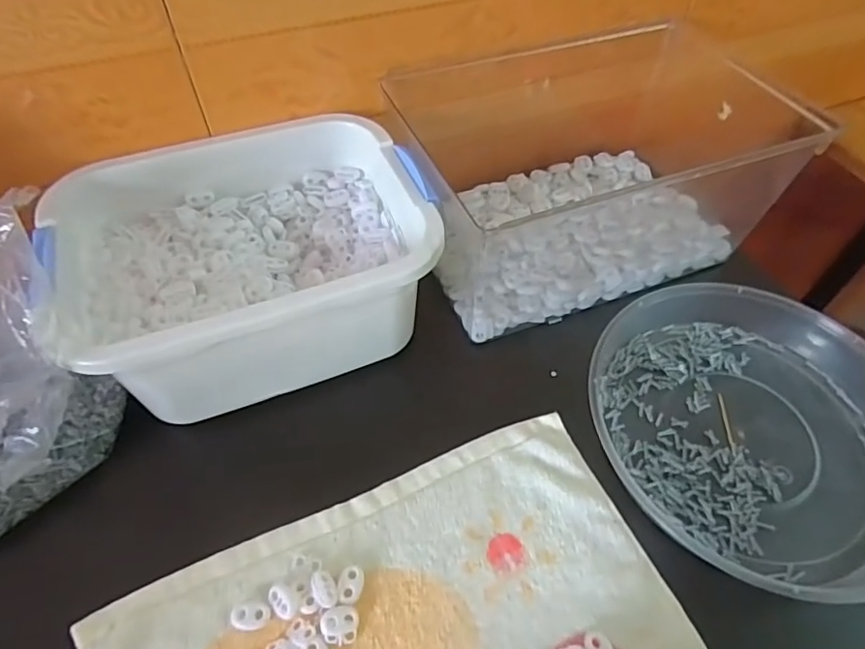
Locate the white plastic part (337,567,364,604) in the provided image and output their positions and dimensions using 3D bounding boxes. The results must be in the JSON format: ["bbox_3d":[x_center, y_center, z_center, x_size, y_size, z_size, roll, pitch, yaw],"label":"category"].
[{"bbox_3d":[-0.050,0.159,0.331,0.014,0.004,0.021,4,53,2],"label":"white plastic part"}]

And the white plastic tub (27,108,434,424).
[{"bbox_3d":[-0.133,-0.053,0.407,0.242,0.101,0.190,-16,55,-13],"label":"white plastic tub"}]

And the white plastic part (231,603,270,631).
[{"bbox_3d":[-0.107,0.173,0.320,0.022,0.005,0.014,-5,53,-4],"label":"white plastic part"}]

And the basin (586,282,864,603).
[{"bbox_3d":[0.236,0.066,0.387,0.209,0.037,0.231,-34,61,-24],"label":"basin"}]

